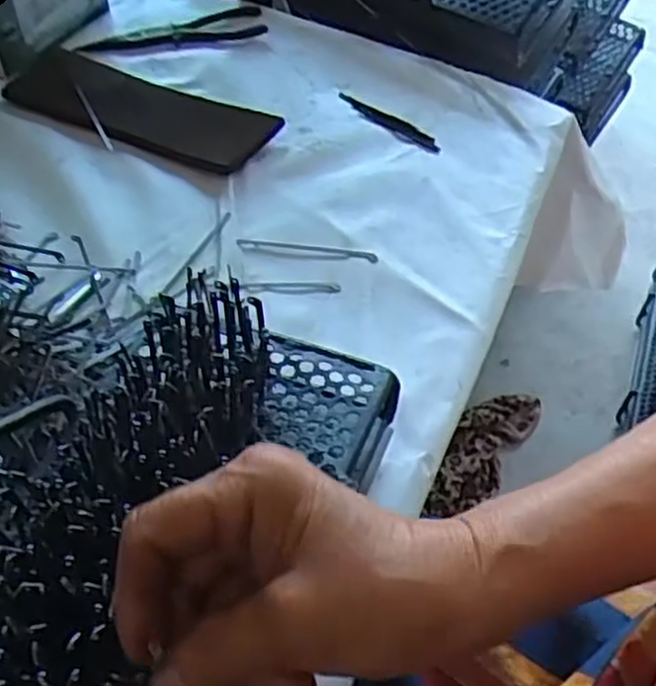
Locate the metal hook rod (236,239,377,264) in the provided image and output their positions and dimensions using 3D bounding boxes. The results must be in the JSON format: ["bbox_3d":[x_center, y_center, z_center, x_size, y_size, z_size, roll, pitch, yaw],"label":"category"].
[{"bbox_3d":[-0.017,-0.073,0.620,0.109,0.004,0.015,8,49,3],"label":"metal hook rod"}]

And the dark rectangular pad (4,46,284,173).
[{"bbox_3d":[-0.177,-0.222,0.737,0.253,0.013,0.100,25,52,17],"label":"dark rectangular pad"}]

